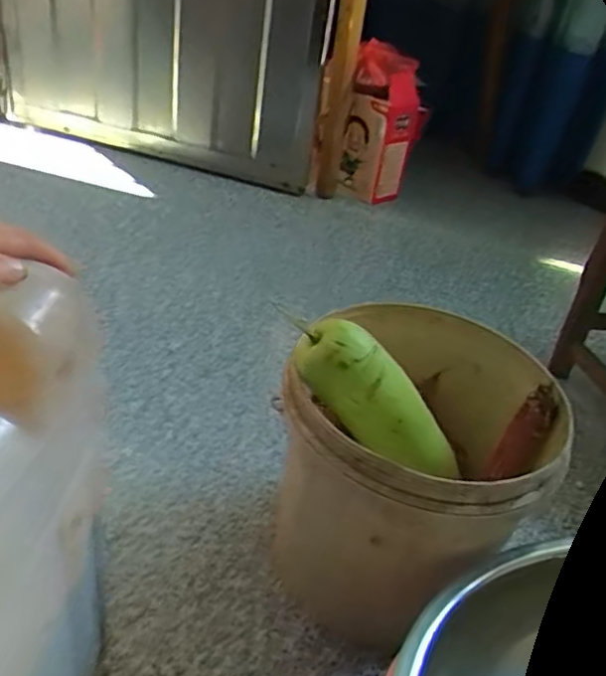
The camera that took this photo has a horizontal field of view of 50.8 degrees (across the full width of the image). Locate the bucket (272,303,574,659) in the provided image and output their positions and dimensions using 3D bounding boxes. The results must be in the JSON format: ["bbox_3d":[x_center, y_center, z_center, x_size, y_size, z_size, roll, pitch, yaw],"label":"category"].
[{"bbox_3d":[0.112,0.136,0.666,0.242,0.266,0.278,19,37,13],"label":"bucket"}]

